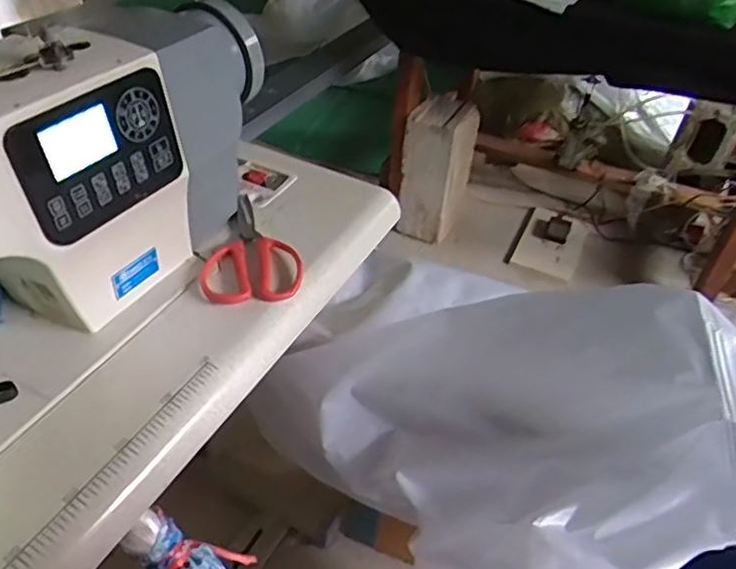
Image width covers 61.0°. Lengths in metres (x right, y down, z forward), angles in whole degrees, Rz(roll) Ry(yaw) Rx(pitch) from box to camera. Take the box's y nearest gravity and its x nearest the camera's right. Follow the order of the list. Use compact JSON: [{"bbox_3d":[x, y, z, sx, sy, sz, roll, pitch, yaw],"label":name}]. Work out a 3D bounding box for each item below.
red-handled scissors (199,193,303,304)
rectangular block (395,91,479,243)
[{"bbox_3d":[-0.130,-0.044,0.683,0.101,0.009,0.177,-5,43,-10],"label":"red-handled scissors"},{"bbox_3d":[0.193,-0.316,1.774,0.197,0.428,0.118,8,42,3],"label":"rectangular block"}]

